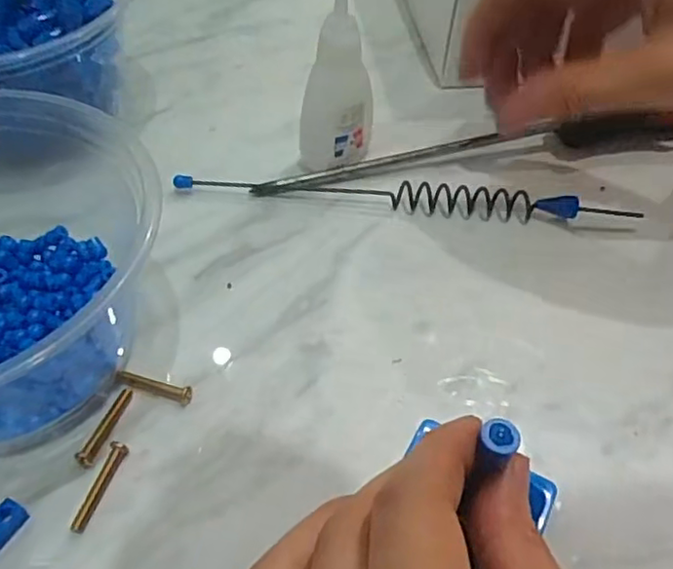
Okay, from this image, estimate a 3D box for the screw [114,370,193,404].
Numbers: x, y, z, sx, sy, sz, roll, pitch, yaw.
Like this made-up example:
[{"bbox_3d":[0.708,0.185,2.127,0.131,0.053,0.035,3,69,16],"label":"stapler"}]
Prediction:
[{"bbox_3d":[-0.060,0.033,0.204,0.026,0.004,0.005,13,52,6],"label":"screw"}]

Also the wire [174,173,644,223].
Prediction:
[{"bbox_3d":[0.029,-0.037,0.261,0.190,0.011,0.012,4,52,-2],"label":"wire"}]

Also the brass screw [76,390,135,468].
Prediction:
[{"bbox_3d":[-0.072,0.044,0.194,0.004,0.004,0.027,18,53,9],"label":"brass screw"}]

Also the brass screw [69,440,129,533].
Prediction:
[{"bbox_3d":[-0.070,0.059,0.183,0.005,0.004,0.027,17,53,9],"label":"brass screw"}]

